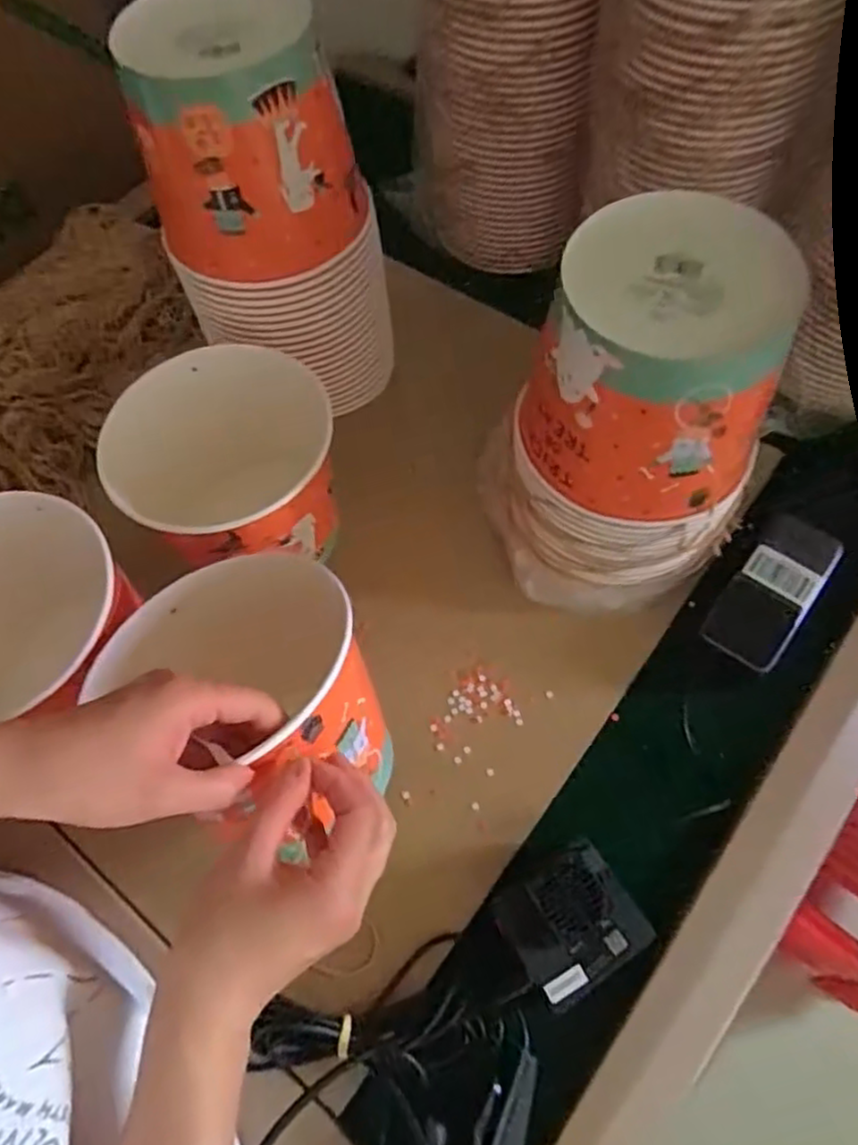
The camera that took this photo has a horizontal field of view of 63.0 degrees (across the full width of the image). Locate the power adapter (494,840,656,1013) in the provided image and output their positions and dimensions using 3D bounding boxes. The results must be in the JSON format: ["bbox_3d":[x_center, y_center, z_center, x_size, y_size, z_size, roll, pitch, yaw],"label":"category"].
[{"bbox_3d":[0.088,0.221,0.441,0.076,0.045,0.072,-32,66,-12],"label":"power adapter"}]

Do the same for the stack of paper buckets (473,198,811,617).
[{"bbox_3d":[0.127,-0.106,0.483,0.157,0.246,0.181,-18,64,-5],"label":"stack of paper buckets"}]

